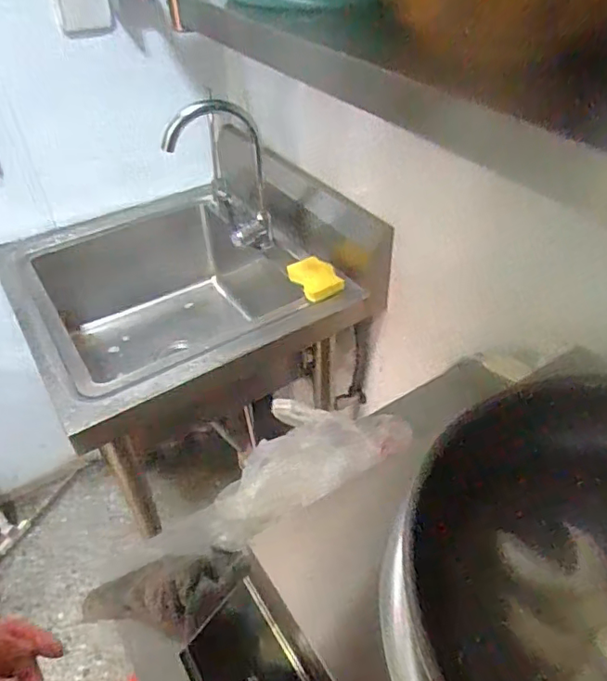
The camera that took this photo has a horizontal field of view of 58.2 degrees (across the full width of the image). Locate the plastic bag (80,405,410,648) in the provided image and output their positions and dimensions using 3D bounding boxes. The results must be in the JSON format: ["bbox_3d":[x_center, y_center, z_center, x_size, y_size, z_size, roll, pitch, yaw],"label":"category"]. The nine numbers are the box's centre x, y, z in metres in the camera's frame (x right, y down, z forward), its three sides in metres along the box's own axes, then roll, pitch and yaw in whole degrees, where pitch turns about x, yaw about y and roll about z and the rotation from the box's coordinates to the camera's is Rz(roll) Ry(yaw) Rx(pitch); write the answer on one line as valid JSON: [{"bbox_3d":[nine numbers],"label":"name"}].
[{"bbox_3d":[-0.062,0.174,0.566,0.354,0.049,0.147,-36,50,-8],"label":"plastic bag"}]

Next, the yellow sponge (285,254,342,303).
[{"bbox_3d":[0.023,-0.117,1.035,0.070,0.039,0.110,-25,47,-23],"label":"yellow sponge"}]

